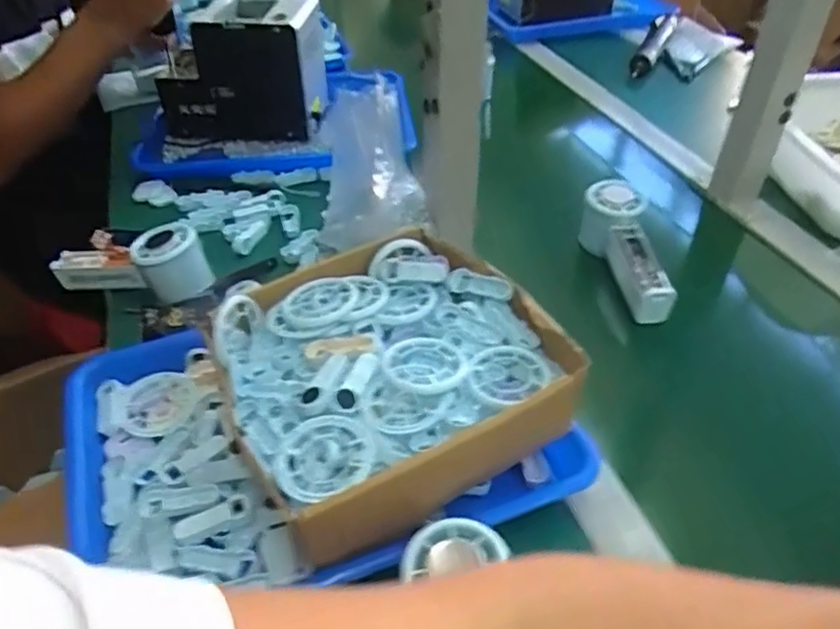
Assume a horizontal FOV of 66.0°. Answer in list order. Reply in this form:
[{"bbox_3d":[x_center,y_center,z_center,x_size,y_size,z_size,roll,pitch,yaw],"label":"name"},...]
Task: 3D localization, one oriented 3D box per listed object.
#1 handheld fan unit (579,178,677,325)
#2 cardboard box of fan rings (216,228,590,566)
[{"bbox_3d":[0.204,-0.056,0.618,0.063,0.062,0.152,-9,56,-9],"label":"handheld fan unit"},{"bbox_3d":[-0.022,0.042,0.456,0.213,0.070,0.216,-25,47,-24],"label":"cardboard box of fan rings"}]

